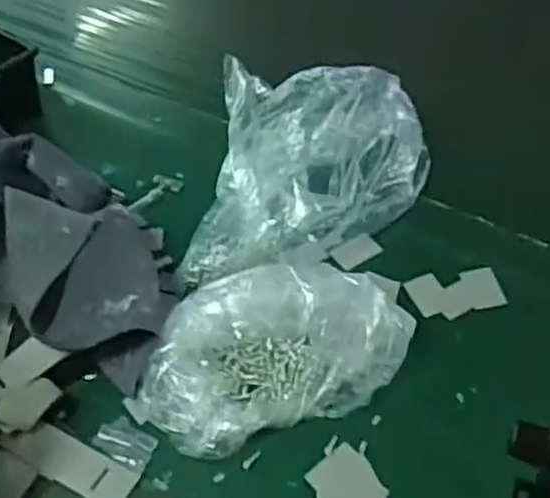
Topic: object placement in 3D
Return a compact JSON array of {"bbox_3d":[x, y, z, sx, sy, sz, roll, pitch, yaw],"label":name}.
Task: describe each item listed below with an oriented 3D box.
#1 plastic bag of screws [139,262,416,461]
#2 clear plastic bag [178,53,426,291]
[{"bbox_3d":[-0.001,0.060,0.462,0.160,0.038,0.097,-17,47,-8],"label":"plastic bag of screws"},{"bbox_3d":[0.027,-0.066,0.552,0.159,0.065,0.195,4,48,11],"label":"clear plastic bag"}]

